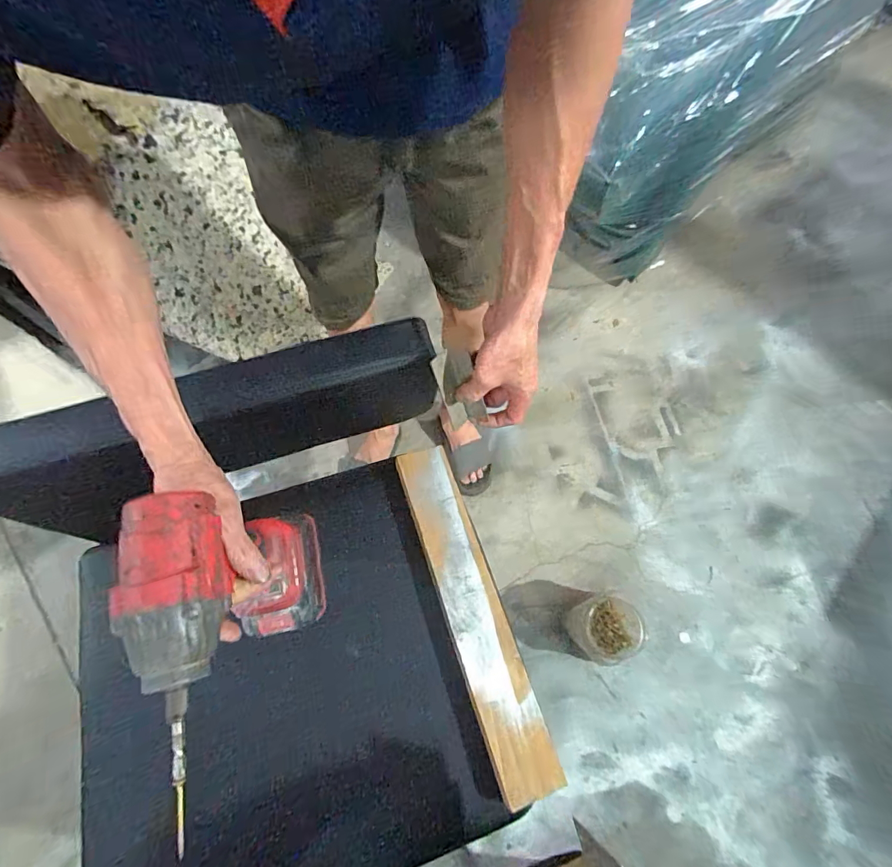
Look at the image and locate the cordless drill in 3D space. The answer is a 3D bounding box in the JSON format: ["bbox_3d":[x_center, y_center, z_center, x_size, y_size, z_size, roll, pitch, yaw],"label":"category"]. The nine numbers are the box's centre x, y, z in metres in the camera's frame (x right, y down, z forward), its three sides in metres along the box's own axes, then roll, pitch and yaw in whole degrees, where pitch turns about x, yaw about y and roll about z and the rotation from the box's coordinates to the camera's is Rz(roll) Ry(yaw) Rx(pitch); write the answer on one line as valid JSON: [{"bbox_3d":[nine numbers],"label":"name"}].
[{"bbox_3d":[-0.180,0.156,0.392,0.065,0.249,0.186,1,79,4],"label":"cordless drill"}]

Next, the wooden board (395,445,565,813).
[{"bbox_3d":[0.030,0.219,0.583,0.075,0.034,0.433,-19,67,-6],"label":"wooden board"}]

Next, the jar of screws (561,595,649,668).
[{"bbox_3d":[0.331,0.410,0.945,0.130,0.157,0.125,-23,68,-8],"label":"jar of screws"}]

